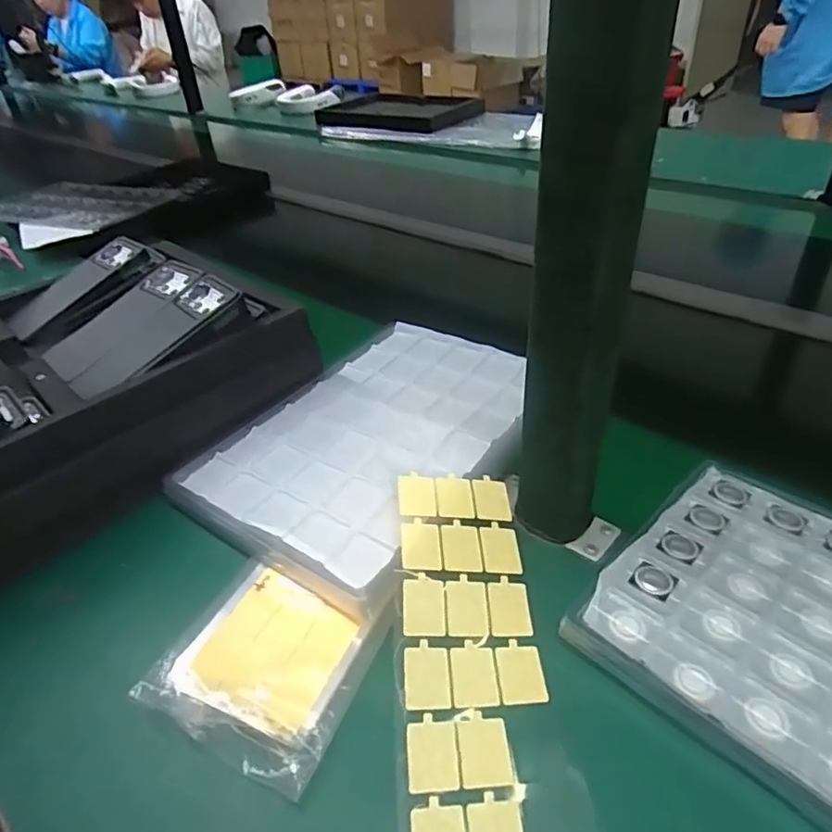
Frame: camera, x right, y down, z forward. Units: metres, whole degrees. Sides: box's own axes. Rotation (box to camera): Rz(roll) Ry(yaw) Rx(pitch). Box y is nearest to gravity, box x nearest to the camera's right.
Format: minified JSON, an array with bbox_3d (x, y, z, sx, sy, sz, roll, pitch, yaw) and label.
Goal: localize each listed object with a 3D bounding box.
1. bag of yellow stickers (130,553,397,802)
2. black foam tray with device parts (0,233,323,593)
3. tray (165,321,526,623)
[{"bbox_3d":[-0.092,0.149,0.365,0.120,0.027,0.118,14,41,22],"label":"bag of yellow stickers"},{"bbox_3d":[-0.350,-0.028,0.516,0.313,0.101,0.410,25,46,33],"label":"black foam tray with device parts"},{"bbox_3d":[-0.029,0.012,0.519,0.223,0.025,0.311,22,45,30],"label":"tray"}]

